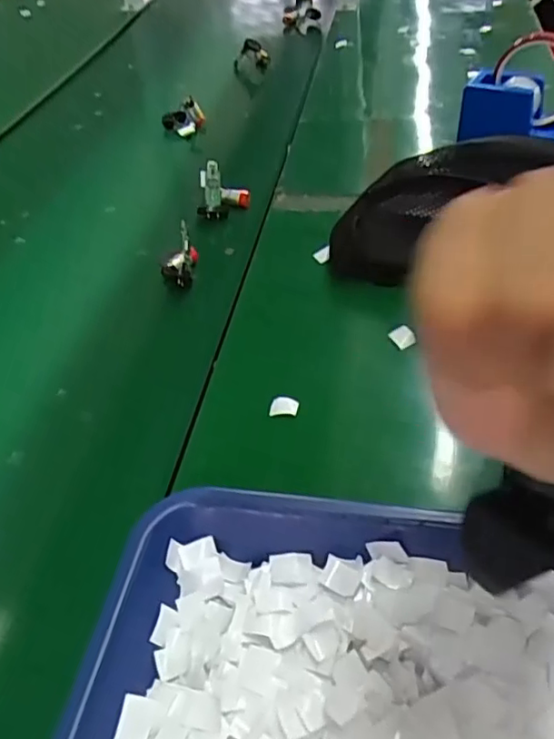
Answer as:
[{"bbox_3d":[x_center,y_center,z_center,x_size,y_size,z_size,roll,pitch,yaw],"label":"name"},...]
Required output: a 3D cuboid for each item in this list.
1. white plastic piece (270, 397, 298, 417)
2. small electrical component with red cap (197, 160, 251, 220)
[{"bbox_3d":[0.005,0.027,0.419,0.019,0.006,0.014,9,47,10],"label":"white plastic piece"},{"bbox_3d":[-0.056,-0.183,0.612,0.053,0.057,0.032,-3,46,-2],"label":"small electrical component with red cap"}]

